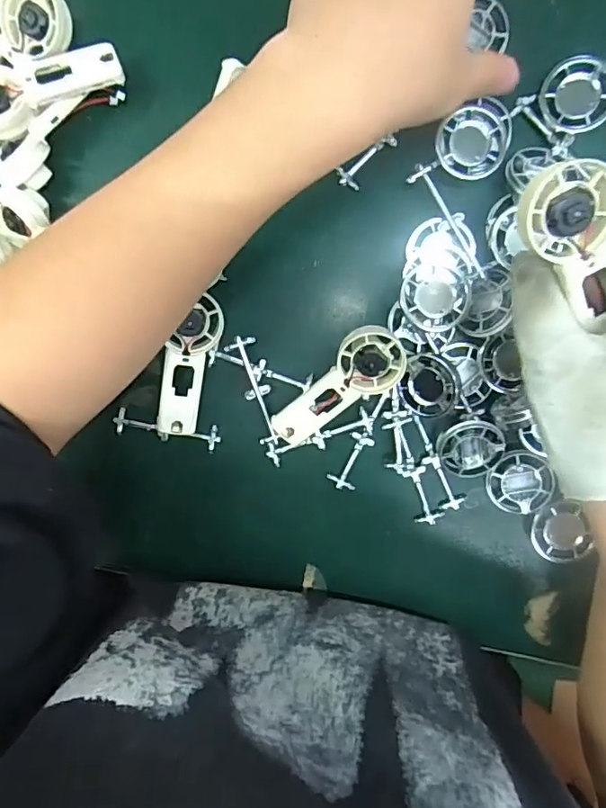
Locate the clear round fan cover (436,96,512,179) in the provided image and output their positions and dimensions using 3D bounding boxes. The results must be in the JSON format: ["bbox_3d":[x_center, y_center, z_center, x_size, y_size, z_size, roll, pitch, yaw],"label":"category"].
[{"bbox_3d":[0.096,-0.145,0.297,0.045,0.017,0.036,-37,91,10],"label":"clear round fan cover"}]

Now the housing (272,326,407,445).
[{"bbox_3d":[0.019,-0.012,0.324,0.090,0.029,0.040,-32,92,10],"label":"housing"}]

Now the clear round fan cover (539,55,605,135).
[{"bbox_3d":[0.150,-0.168,0.292,0.037,0.013,0.038,1,97,7],"label":"clear round fan cover"}]

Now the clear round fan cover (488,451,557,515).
[{"bbox_3d":[0.132,0.048,0.323,0.039,0.009,0.038,1,97,7],"label":"clear round fan cover"}]

